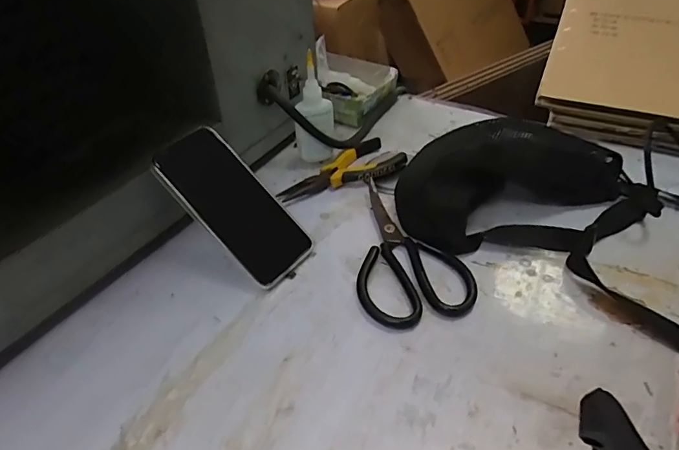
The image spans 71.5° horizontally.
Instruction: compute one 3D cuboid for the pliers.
[{"bbox_3d":[0.010,-0.060,0.551,0.158,0.021,0.072,-31,49,-29],"label":"pliers"}]

